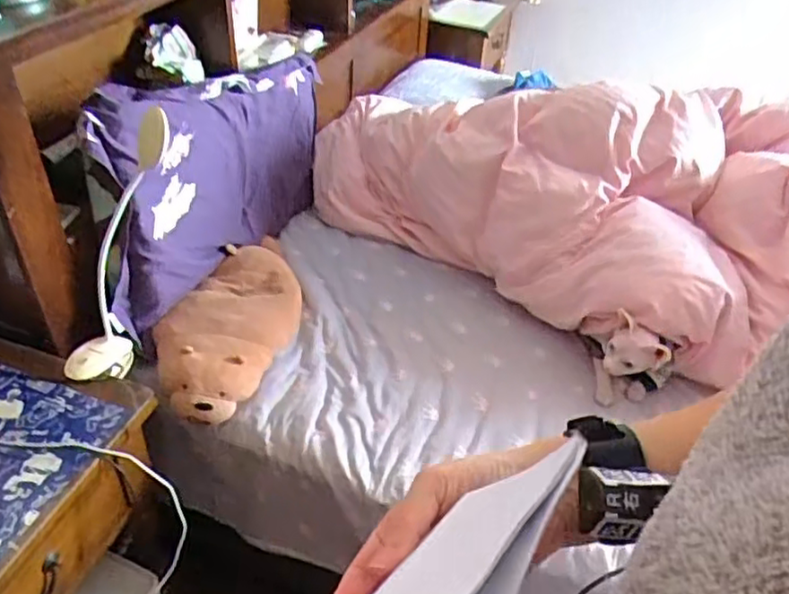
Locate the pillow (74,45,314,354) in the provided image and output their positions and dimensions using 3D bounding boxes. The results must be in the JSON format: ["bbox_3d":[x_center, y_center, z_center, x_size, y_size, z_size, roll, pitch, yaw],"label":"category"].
[{"bbox_3d":[-0.336,-0.256,1.285,0.126,0.373,0.648,20,42,17],"label":"pillow"}]

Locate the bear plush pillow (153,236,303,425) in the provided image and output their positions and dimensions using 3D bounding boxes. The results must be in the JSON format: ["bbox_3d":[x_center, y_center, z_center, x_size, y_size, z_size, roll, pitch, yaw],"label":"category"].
[{"bbox_3d":[-0.285,0.030,1.232,0.211,0.098,0.453,16,41,12],"label":"bear plush pillow"}]

